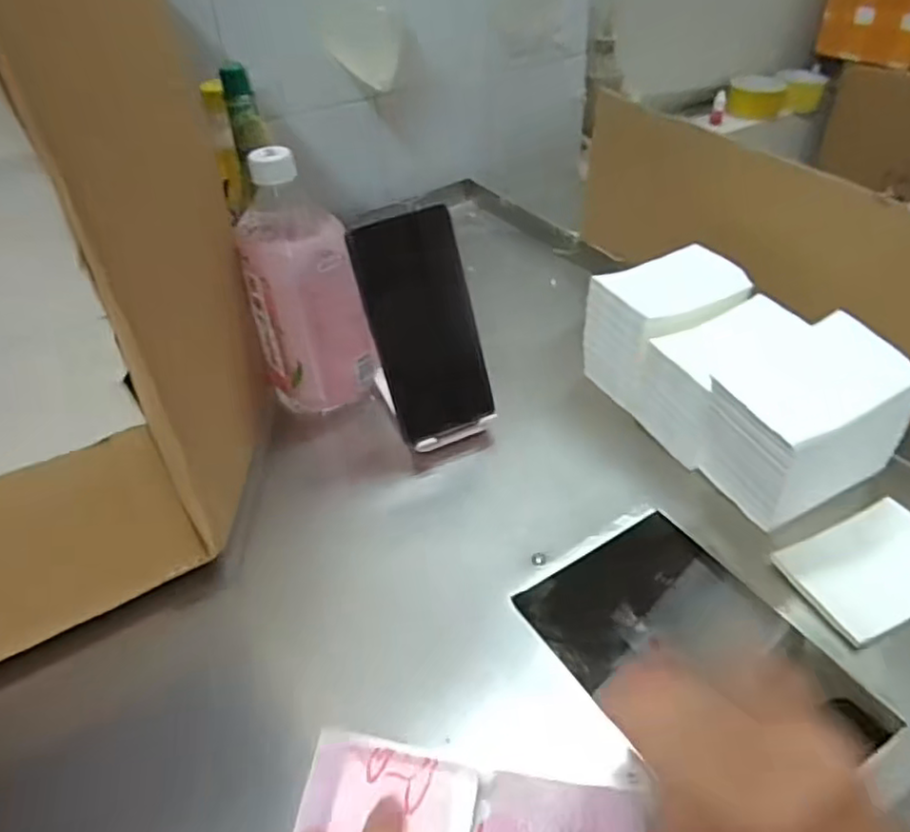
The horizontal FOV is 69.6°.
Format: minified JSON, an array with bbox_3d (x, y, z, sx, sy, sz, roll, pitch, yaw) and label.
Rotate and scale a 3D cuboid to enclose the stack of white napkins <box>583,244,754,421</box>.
[{"bbox_3d":[0.169,-0.064,0.523,0.105,0.104,0.077,-20,43,-17],"label":"stack of white napkins"}]

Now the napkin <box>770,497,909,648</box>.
[{"bbox_3d":[0.256,0.093,0.400,0.100,0.011,0.068,-19,43,-16],"label":"napkin"}]

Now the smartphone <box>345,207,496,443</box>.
[{"bbox_3d":[-0.021,-0.062,0.475,0.074,0.162,0.008,-19,23,-13],"label":"smartphone"}]

